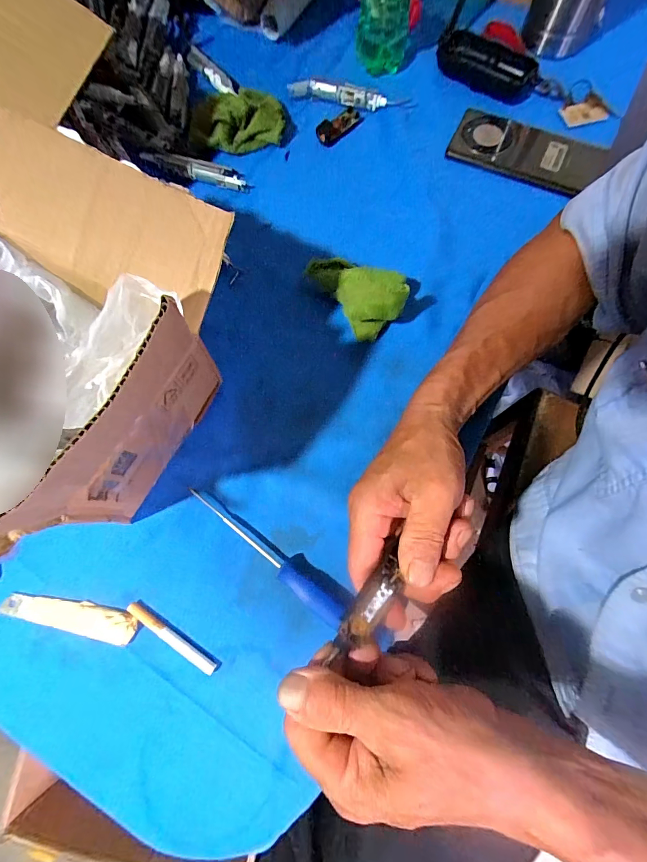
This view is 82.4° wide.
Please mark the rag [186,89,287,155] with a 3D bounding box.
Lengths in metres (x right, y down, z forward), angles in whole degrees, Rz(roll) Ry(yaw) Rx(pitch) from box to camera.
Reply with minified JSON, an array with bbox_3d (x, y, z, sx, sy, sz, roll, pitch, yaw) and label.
[{"bbox_3d":[-0.100,-0.363,0.424,0.105,0.026,0.068,-6,74,0],"label":"rag"}]

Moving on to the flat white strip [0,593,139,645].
[{"bbox_3d":[-0.207,0.149,0.299,0.115,0.008,0.023,10,74,5],"label":"flat white strip"}]

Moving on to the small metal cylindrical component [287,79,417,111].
[{"bbox_3d":[0.032,-0.397,0.436,0.146,0.016,0.026,13,75,6],"label":"small metal cylindrical component"}]

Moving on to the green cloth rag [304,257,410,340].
[{"bbox_3d":[0.036,-0.139,0.350,0.064,0.046,0.099,-38,76,-9],"label":"green cloth rag"}]

